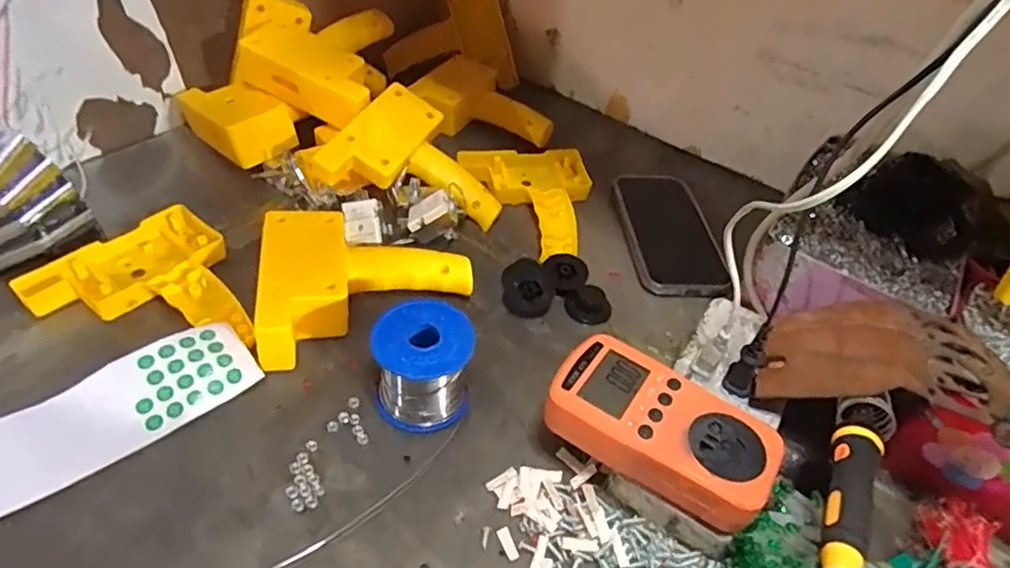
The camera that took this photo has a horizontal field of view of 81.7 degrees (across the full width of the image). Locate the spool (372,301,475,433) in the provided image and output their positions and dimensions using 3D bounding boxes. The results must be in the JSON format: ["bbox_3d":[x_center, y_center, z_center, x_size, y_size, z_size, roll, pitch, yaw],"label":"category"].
[{"bbox_3d":[-0.053,0.053,0.382,0.060,0.063,0.056,4,45,-4],"label":"spool"}]

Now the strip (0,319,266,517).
[{"bbox_3d":[-0.264,0.090,0.349,0.217,0.007,0.059,-28,71,-27],"label":"strip"}]

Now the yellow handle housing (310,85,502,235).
[{"bbox_3d":[-0.080,-0.124,0.544,0.164,0.023,0.109,18,66,-14],"label":"yellow handle housing"}]

